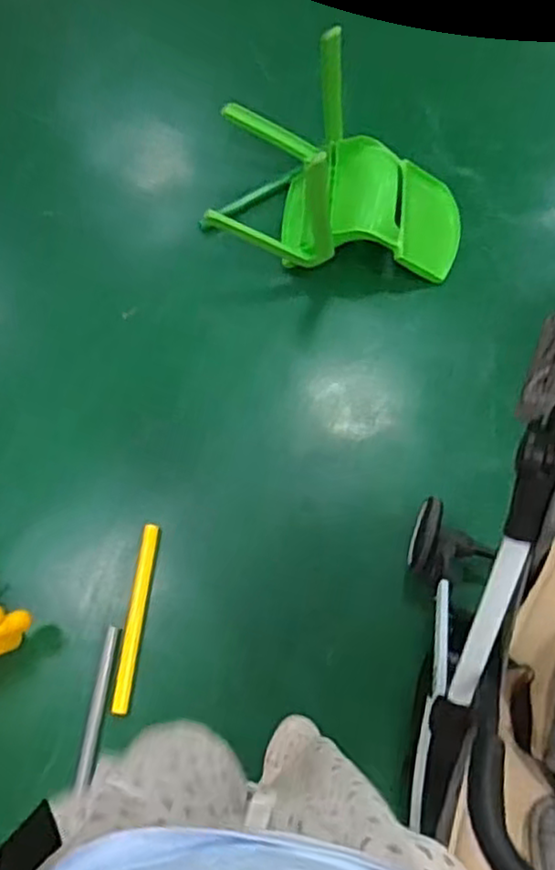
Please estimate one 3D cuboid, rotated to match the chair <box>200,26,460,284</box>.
[{"bbox_3d":[0.147,-0.586,1.532,0.579,0.383,0.346,12,70,6],"label":"chair"}]

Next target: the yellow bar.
[{"bbox_3d":[-0.283,0.360,1.352,0.035,0.017,0.362,5,70,4],"label":"yellow bar"}]

